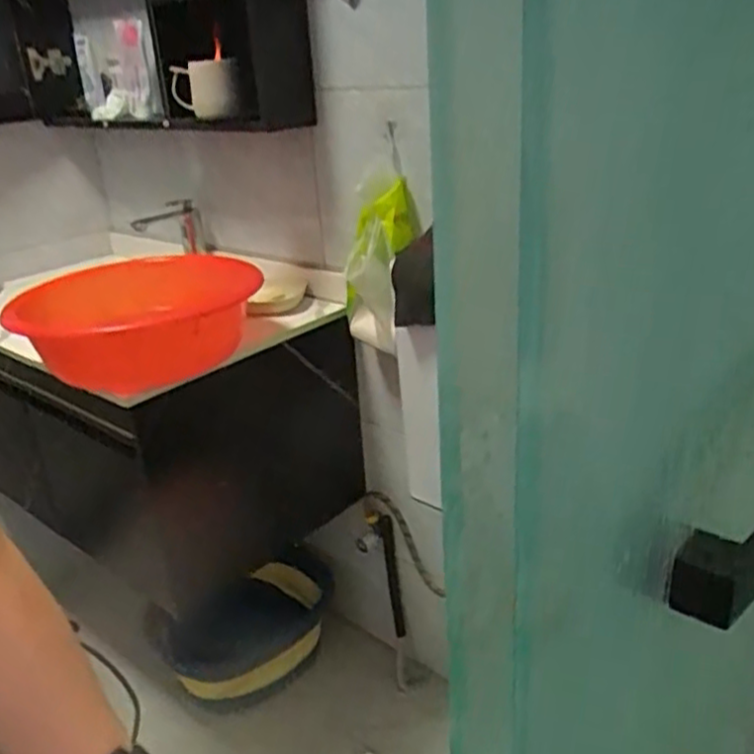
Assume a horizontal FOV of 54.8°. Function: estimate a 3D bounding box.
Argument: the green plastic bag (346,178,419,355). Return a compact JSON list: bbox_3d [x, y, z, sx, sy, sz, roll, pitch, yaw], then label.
[{"bbox_3d":[-0.002,-0.139,1.030,0.114,0.250,0.079,34,41,26],"label":"green plastic bag"}]

